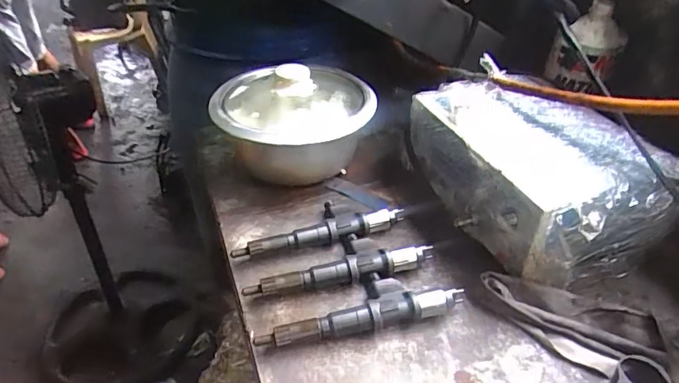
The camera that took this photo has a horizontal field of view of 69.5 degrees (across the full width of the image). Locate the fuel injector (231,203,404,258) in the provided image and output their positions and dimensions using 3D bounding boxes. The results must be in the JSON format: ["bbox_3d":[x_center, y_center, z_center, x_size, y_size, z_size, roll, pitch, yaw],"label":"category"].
[{"bbox_3d":[-0.027,0.037,0.596,0.202,0.027,0.064,-11,39,-11],"label":"fuel injector"}]

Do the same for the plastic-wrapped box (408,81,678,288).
[{"bbox_3d":[0.229,-0.030,0.600,0.198,0.126,0.274,-14,40,-15],"label":"plastic-wrapped box"}]

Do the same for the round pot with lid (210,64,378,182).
[{"bbox_3d":[-0.061,-0.090,0.680,0.209,0.131,0.187,-2,38,1],"label":"round pot with lid"}]

